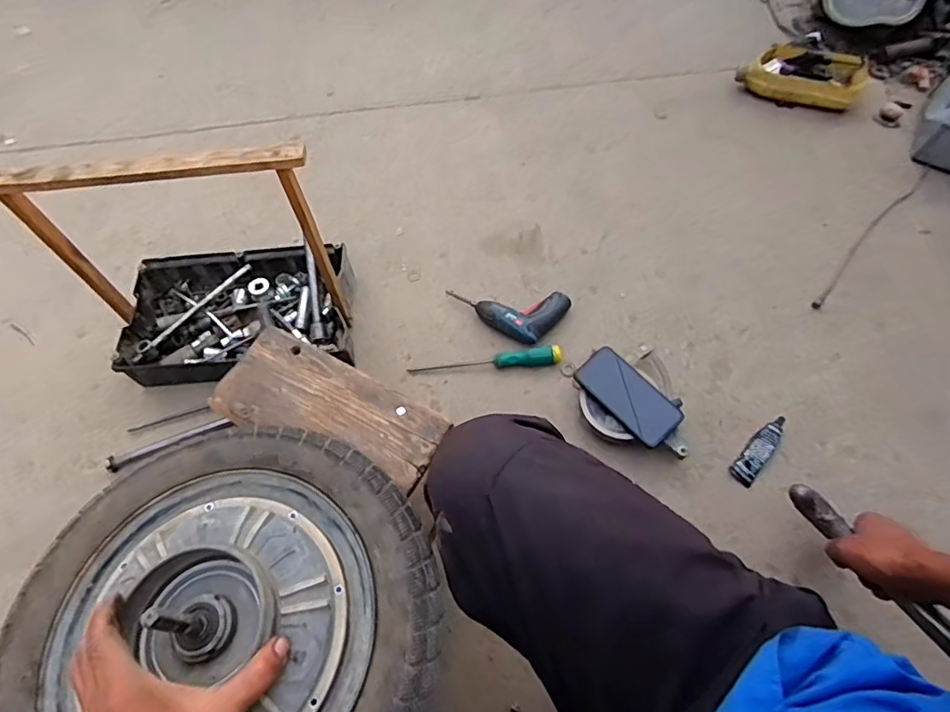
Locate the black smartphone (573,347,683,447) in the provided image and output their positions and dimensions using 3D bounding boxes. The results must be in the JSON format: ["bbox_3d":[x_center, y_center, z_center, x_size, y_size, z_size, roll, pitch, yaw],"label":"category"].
[{"bbox_3d":[0.237,0.059,0.845,0.078,0.013,0.165,-43,65,-7],"label":"black smartphone"}]

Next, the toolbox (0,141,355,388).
[{"bbox_3d":[-0.403,-0.146,0.829,0.388,0.392,0.228,-8,62,-2],"label":"toolbox"}]

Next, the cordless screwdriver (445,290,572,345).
[{"bbox_3d":[0.053,-0.076,0.964,0.221,0.040,0.106,7,63,7],"label":"cordless screwdriver"}]

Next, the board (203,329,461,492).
[{"bbox_3d":[-0.161,0.057,0.615,0.259,0.019,0.109,21,64,14],"label":"board"}]

